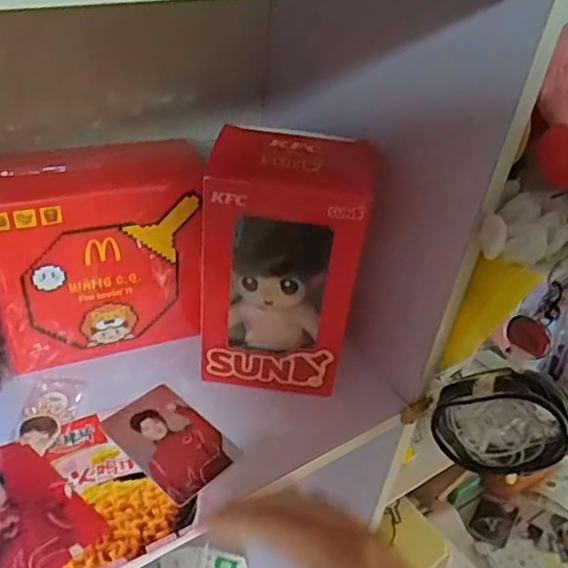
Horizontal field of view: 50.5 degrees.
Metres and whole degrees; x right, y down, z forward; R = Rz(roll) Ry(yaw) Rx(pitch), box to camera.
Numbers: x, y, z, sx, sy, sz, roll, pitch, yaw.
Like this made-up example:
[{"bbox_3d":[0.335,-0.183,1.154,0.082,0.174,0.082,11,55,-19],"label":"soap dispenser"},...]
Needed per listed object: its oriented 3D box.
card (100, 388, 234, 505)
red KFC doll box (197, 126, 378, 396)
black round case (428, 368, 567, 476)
[{"bbox_3d":[-0.081,0.110,0.428,0.090,0.004,0.058,34,44,31],"label":"card"},{"bbox_3d":[0.001,-0.013,0.442,0.110,0.177,0.082,11,37,4],"label":"red KFC doll box"},{"bbox_3d":[0.159,0.100,0.442,0.092,0.098,0.025,22,39,19],"label":"black round case"}]

